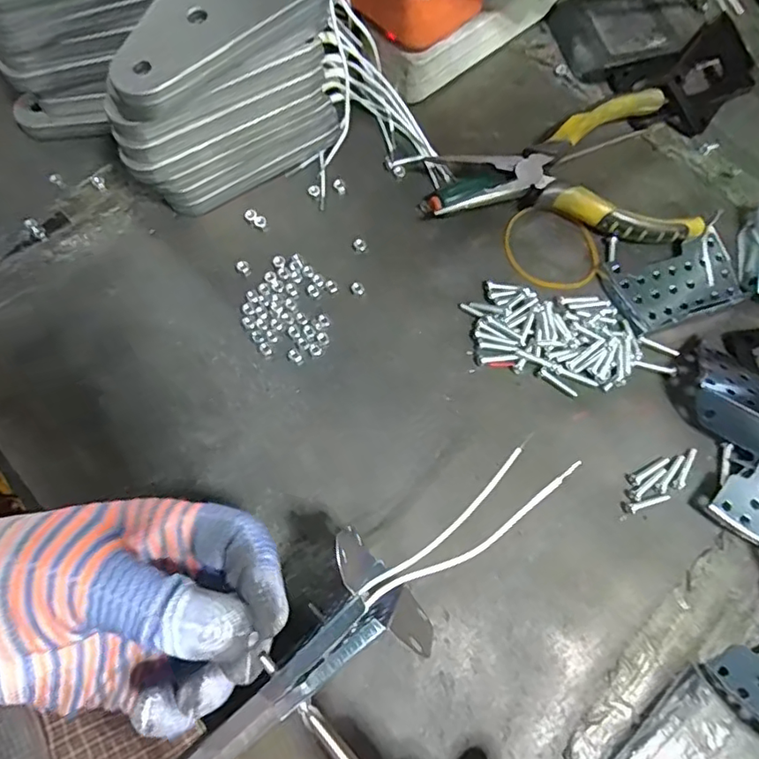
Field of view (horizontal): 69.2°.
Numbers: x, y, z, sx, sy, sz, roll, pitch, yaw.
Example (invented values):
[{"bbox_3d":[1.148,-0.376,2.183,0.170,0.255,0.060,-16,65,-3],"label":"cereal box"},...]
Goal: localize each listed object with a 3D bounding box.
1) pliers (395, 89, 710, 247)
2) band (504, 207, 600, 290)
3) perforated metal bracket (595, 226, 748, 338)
[{"bbox_3d":[0.097,-0.115,0.318,0.156,0.023,0.090,-7,72,-3],"label":"pliers"},{"bbox_3d":[0.098,-0.073,0.315,0.055,0.005,0.047,22,73,7],"label":"band"},{"bbox_3d":[0.165,-0.055,0.306,0.073,0.008,0.044,-19,73,-7],"label":"perforated metal bracket"}]

